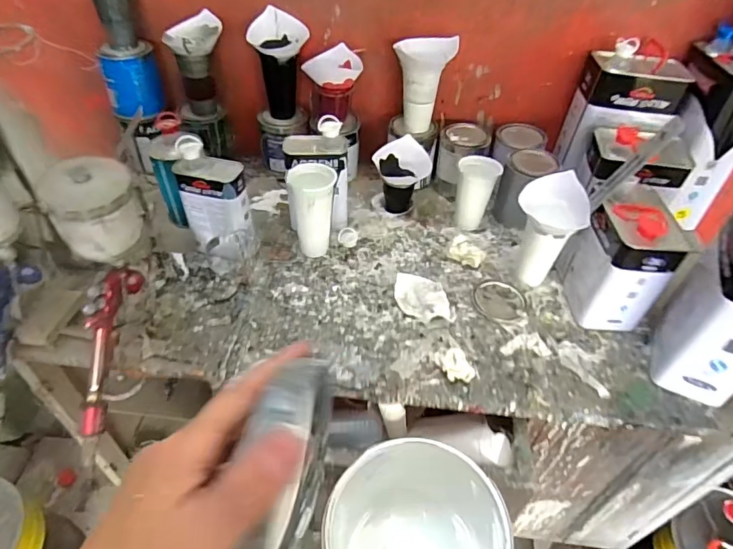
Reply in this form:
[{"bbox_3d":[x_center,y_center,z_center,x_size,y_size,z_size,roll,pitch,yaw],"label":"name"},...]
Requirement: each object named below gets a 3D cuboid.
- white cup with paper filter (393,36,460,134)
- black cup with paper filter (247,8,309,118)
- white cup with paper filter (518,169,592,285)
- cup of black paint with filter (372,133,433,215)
[{"bbox_3d":[0.109,-0.375,0.957,0.094,0.165,0.095,-32,56,-30],"label":"white cup with paper filter"},{"bbox_3d":[-0.178,-0.423,0.985,0.095,0.182,0.078,19,48,14],"label":"black cup with paper filter"},{"bbox_3d":[0.305,-0.078,0.844,0.101,0.172,0.104,2,46,-2],"label":"white cup with paper filter"},{"bbox_3d":[0.071,-0.200,0.995,0.112,0.128,0.091,3,46,-1],"label":"cup of black paint with filter"}]

